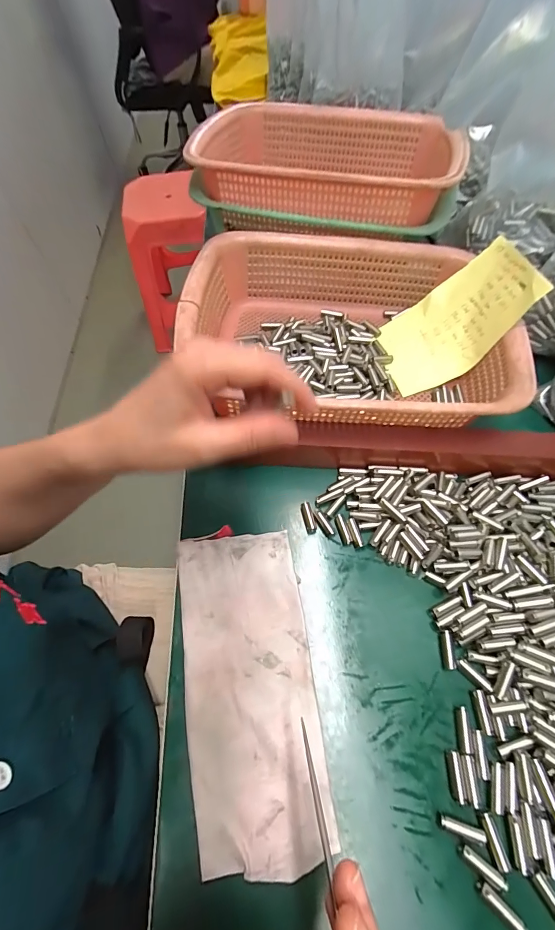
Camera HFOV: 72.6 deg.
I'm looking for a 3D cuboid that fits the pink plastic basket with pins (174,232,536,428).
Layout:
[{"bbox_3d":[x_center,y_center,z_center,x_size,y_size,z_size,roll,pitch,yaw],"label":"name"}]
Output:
[{"bbox_3d":[0.065,-0.127,0.366,0.282,0.081,0.226,0,60,2],"label":"pink plastic basket with pins"}]

